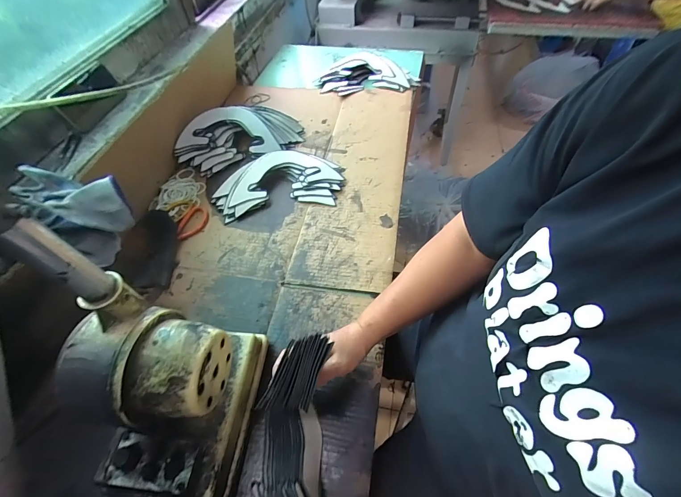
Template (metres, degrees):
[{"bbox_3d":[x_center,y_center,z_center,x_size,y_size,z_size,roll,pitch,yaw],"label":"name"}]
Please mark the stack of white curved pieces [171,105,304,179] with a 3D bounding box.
[{"bbox_3d":[-0.256,-0.290,0.809,0.318,0.080,0.149,-22,55,-13],"label":"stack of white curved pieces"}]

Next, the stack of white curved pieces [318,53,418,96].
[{"bbox_3d":[0.087,-0.558,0.998,0.289,0.037,0.214,2,55,5],"label":"stack of white curved pieces"}]

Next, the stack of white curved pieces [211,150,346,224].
[{"bbox_3d":[-0.143,-0.160,0.737,0.299,0.037,0.178,-9,53,-3],"label":"stack of white curved pieces"}]

